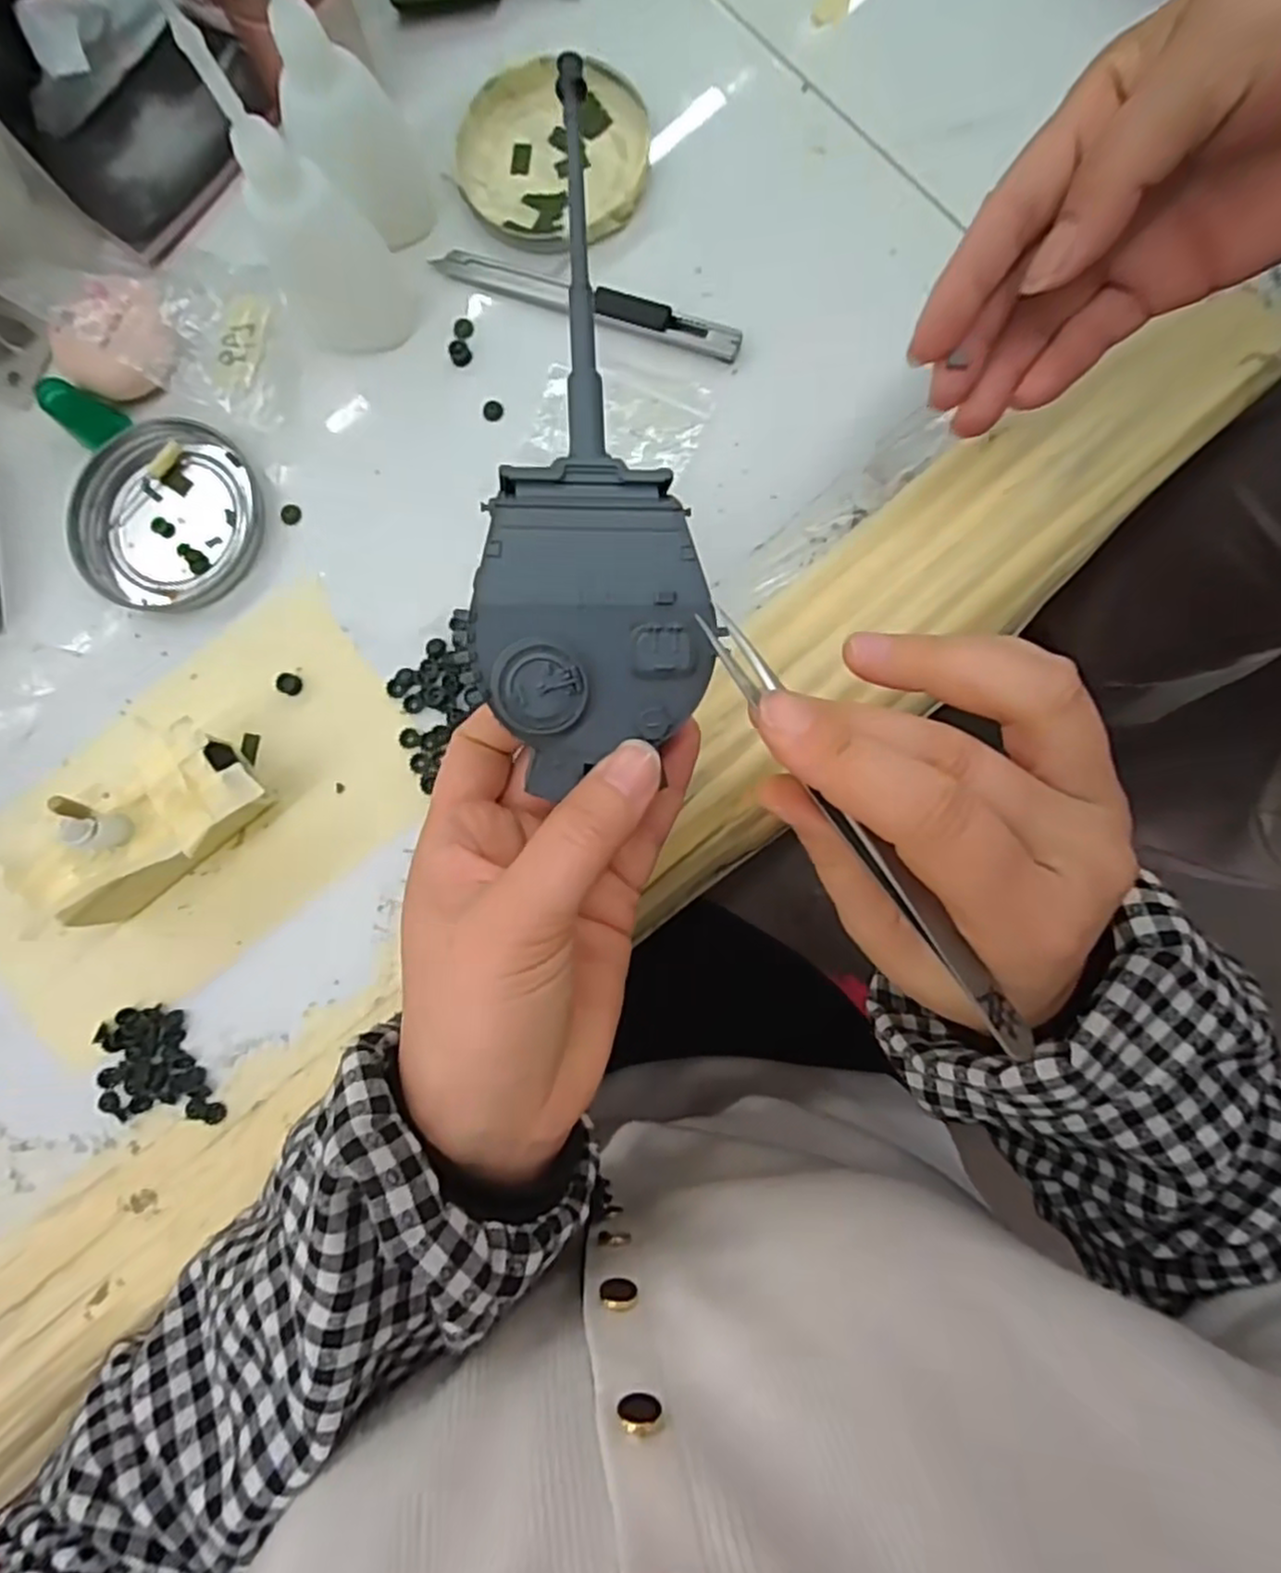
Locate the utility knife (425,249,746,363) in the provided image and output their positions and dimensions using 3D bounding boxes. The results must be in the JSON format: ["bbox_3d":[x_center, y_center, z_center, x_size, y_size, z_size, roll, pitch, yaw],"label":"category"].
[{"bbox_3d":[-0.022,-0.196,0.297,0.130,0.009,0.014,20,87,5],"label":"utility knife"}]

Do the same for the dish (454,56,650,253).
[{"bbox_3d":[-0.036,-0.261,0.306,0.077,0.010,0.080,0,85,4],"label":"dish"}]

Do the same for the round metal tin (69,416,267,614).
[{"bbox_3d":[-0.195,-0.112,0.306,0.077,0.009,0.075,0,85,4],"label":"round metal tin"}]

